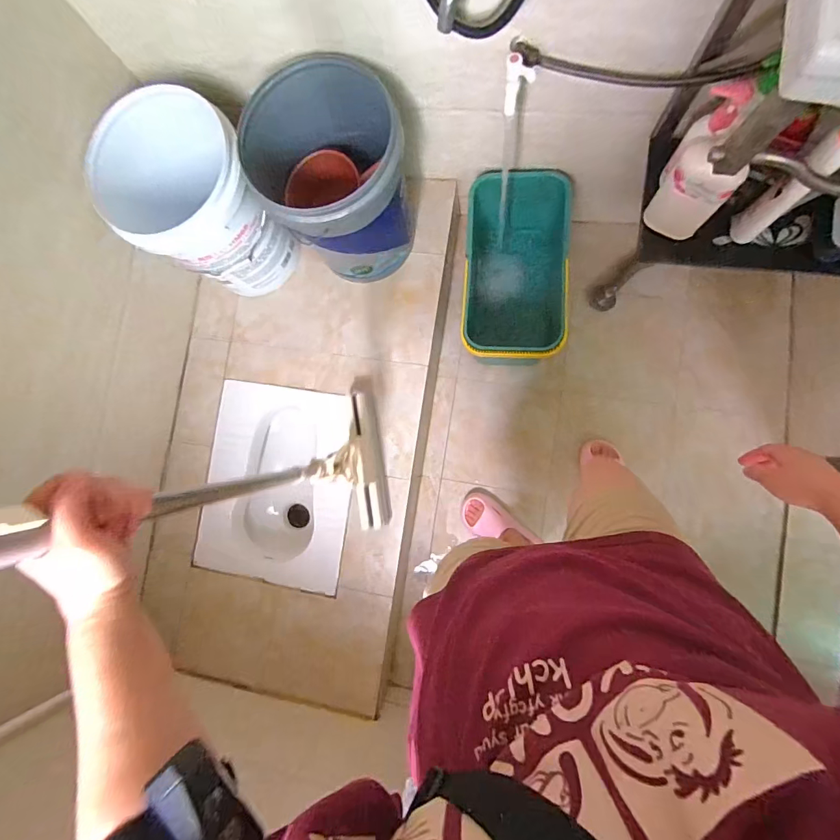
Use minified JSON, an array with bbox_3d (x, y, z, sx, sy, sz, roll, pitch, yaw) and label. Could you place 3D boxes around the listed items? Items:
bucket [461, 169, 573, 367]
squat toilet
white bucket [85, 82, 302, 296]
[{"bbox_3d":[0.242,-0.372,1.068,0.234,0.255,0.457,5,87,8],"label":"bucket"},{"bbox_3d":[-0.358,0.169,1.156,0.397,0.211,0.492,8,88,8],"label":"squat toilet"},{"bbox_3d":[-0.461,-0.461,0.931,0.254,0.374,0.268,0,86,8],"label":"white bucket"}]

